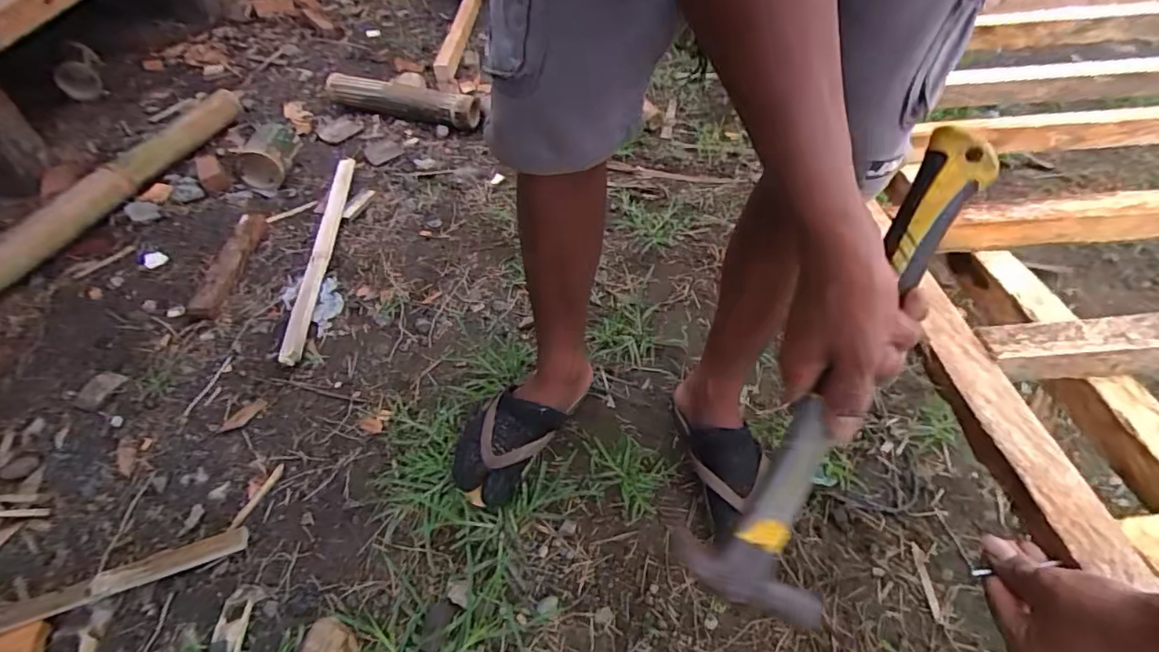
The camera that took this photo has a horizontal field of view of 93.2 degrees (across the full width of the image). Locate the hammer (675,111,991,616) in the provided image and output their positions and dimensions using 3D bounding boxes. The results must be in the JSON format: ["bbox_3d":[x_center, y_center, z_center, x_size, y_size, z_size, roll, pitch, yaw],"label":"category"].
[{"bbox_3d":[0.168,0.035,0.343,0.087,0.034,0.319,27,97,23],"label":"hammer"}]

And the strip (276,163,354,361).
[{"bbox_3d":[-0.481,-0.154,1.033,0.039,0.018,0.555,-4,48,-5],"label":"strip"}]

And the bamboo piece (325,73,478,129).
[{"bbox_3d":[-0.439,-0.562,1.364,0.414,0.063,0.092,15,49,13],"label":"bamboo piece"}]

